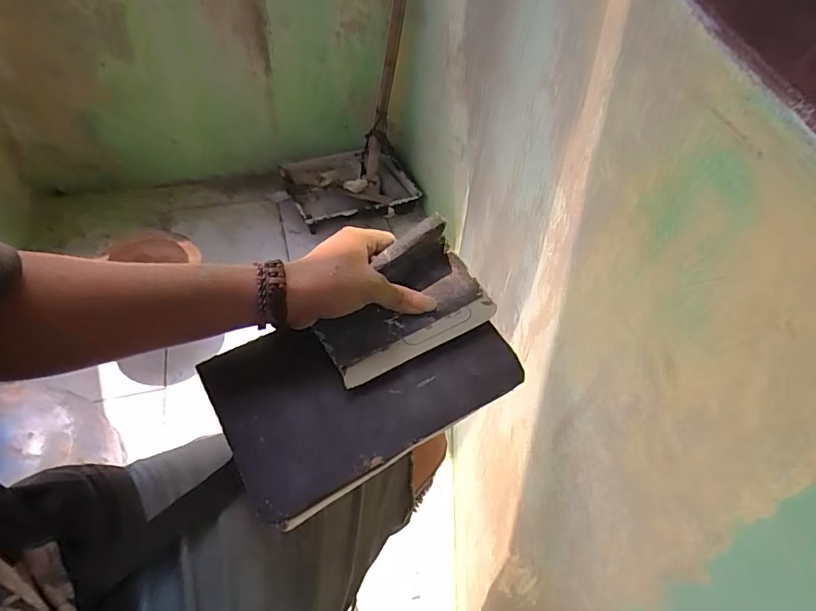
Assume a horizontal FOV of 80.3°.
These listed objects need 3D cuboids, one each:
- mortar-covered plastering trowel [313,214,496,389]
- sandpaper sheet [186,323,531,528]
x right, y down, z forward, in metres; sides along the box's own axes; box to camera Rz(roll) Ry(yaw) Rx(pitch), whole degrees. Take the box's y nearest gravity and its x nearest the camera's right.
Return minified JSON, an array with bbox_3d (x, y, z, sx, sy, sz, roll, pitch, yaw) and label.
[{"bbox_3d":[-0.003,-0.007,0.392,0.142,0.052,0.084,-24,56,-24],"label":"mortar-covered plastering trowel"},{"bbox_3d":[-0.031,0.054,0.378,0.219,0.017,0.135,-25,56,-25],"label":"sandpaper sheet"}]

